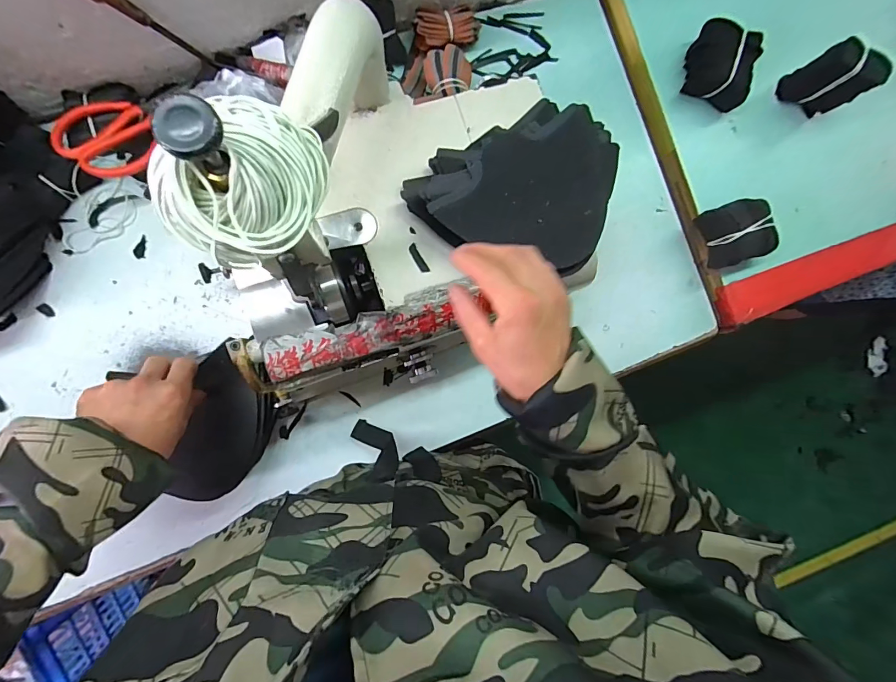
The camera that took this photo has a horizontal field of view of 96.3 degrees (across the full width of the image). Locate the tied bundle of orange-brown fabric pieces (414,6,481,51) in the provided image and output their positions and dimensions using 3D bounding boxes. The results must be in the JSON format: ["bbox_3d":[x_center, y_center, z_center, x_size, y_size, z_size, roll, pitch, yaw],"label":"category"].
[{"bbox_3d":[0.000,-0.406,0.524,0.084,0.032,0.046,0,89,-8],"label":"tied bundle of orange-brown fabric pieces"}]

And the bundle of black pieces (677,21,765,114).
[{"bbox_3d":[0.379,-0.382,0.558,0.089,0.066,0.081,24,86,-7],"label":"bundle of black pieces"}]

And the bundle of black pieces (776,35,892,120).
[{"bbox_3d":[0.531,-0.362,0.559,0.077,0.095,0.040,38,84,-6],"label":"bundle of black pieces"}]

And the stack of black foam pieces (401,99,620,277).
[{"bbox_3d":[0.066,-0.161,0.382,0.188,0.028,0.161,12,87,-8],"label":"stack of black foam pieces"}]

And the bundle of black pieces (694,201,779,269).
[{"bbox_3d":[0.402,-0.151,0.561,0.084,0.064,0.083,-18,91,-8],"label":"bundle of black pieces"}]

